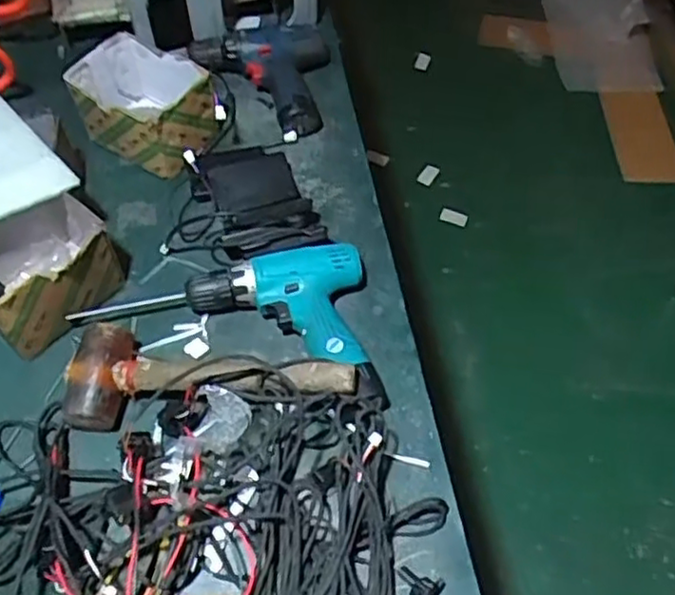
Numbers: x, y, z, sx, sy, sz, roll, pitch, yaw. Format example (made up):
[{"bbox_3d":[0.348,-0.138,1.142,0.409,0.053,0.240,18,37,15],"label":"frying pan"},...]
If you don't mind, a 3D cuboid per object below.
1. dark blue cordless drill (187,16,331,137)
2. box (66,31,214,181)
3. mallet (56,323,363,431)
[{"bbox_3d":[-0.107,-0.281,0.881,0.176,0.081,0.153,3,57,2],"label":"dark blue cordless drill"},{"bbox_3d":[-0.231,-0.229,0.820,0.150,0.090,0.109,27,61,17],"label":"box"},{"bbox_3d":[-0.123,0.067,0.651,0.272,0.071,0.099,-3,57,-2],"label":"mallet"}]

